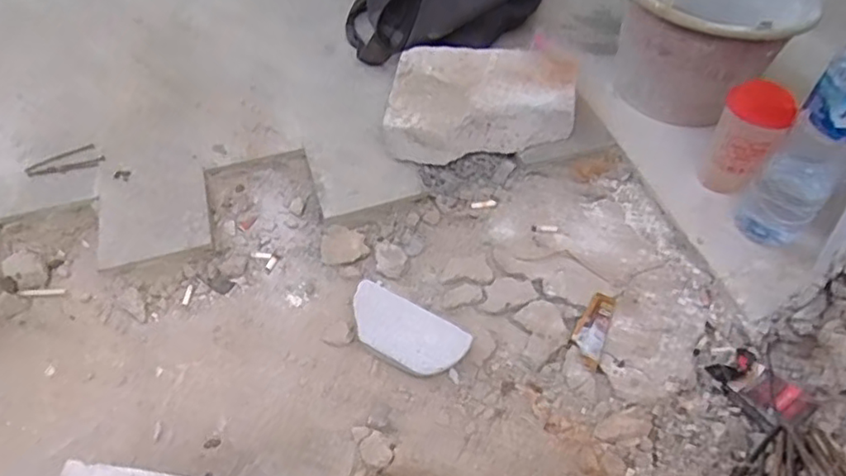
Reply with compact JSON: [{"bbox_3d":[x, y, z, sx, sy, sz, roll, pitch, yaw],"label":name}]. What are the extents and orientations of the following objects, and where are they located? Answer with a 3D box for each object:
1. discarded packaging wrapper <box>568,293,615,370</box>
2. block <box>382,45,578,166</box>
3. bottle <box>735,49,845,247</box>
[{"bbox_3d":[0.210,0.110,0.758,0.038,0.010,0.108,20,49,11],"label":"discarded packaging wrapper"},{"bbox_3d":[0.086,-0.205,0.948,0.289,0.125,0.181,0,48,-7],"label":"block"},{"bbox_3d":[0.486,-0.115,0.734,0.091,0.318,0.088,33,52,21],"label":"bottle"}]

